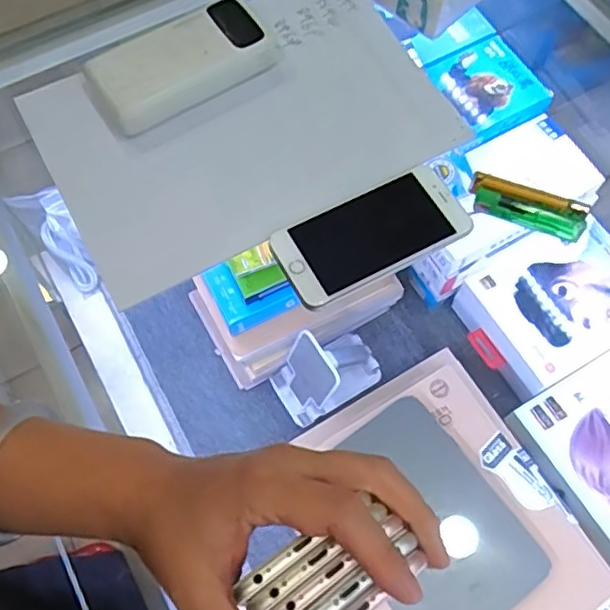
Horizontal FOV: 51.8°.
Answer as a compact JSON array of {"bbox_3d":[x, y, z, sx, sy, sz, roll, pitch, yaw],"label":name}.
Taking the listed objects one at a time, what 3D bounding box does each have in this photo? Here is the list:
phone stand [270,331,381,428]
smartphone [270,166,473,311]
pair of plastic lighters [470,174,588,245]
[{"bbox_3d":[0.023,0.063,0.650,0.105,0.086,0.067,-29,70,-12],"label":"phone stand"},{"bbox_3d":[0.047,-0.050,0.442,0.135,0.010,0.065,-27,69,-11],"label":"smartphone"},{"bbox_3d":[0.158,-0.069,0.449,0.084,0.024,0.018,17,67,7],"label":"pair of plastic lighters"}]

